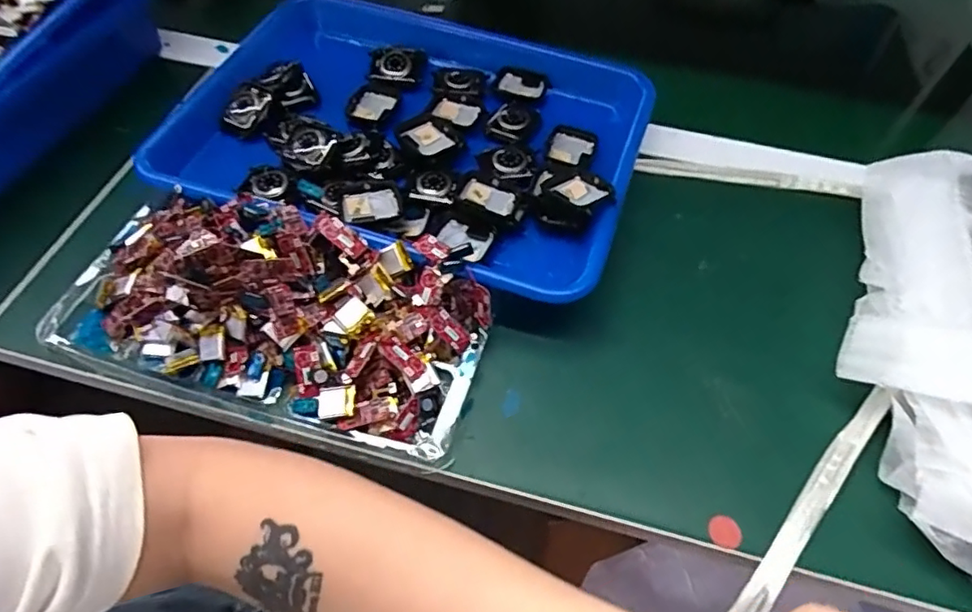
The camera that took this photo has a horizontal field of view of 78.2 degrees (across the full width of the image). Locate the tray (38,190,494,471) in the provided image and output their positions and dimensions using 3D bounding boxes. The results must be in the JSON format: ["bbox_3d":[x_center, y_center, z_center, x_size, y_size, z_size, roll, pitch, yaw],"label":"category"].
[{"bbox_3d":[-0.133,-0.002,0.366,0.266,0.060,0.122,16,56,9],"label":"tray"}]

